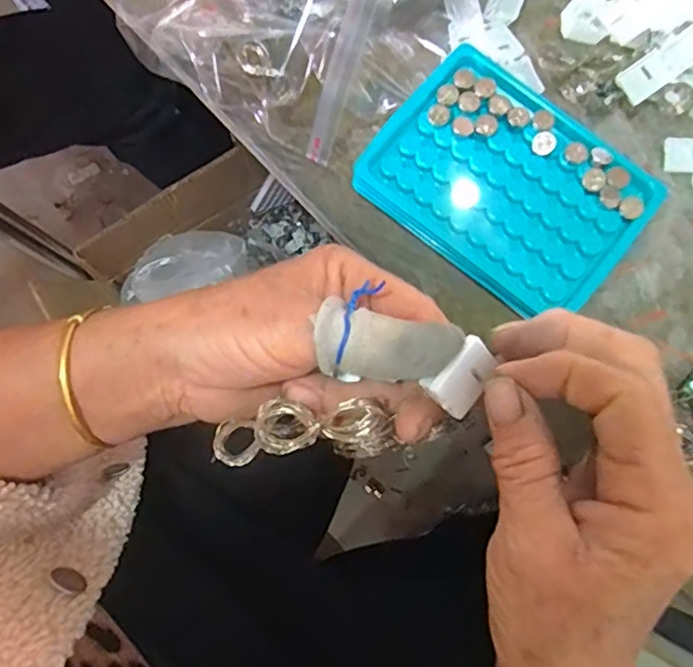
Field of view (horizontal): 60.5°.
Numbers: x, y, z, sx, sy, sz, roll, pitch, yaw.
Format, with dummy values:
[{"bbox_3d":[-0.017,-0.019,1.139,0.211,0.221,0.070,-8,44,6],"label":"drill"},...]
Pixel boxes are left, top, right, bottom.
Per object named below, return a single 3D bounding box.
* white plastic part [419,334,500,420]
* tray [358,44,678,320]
[{"bbox_3d":[0.043,0.017,0.222,0.026,0.009,0.019,-47,113,-9],"label":"white plastic part"},{"bbox_3d":[0.083,-0.076,0.312,0.131,0.026,0.098,39,82,6],"label":"tray"}]

